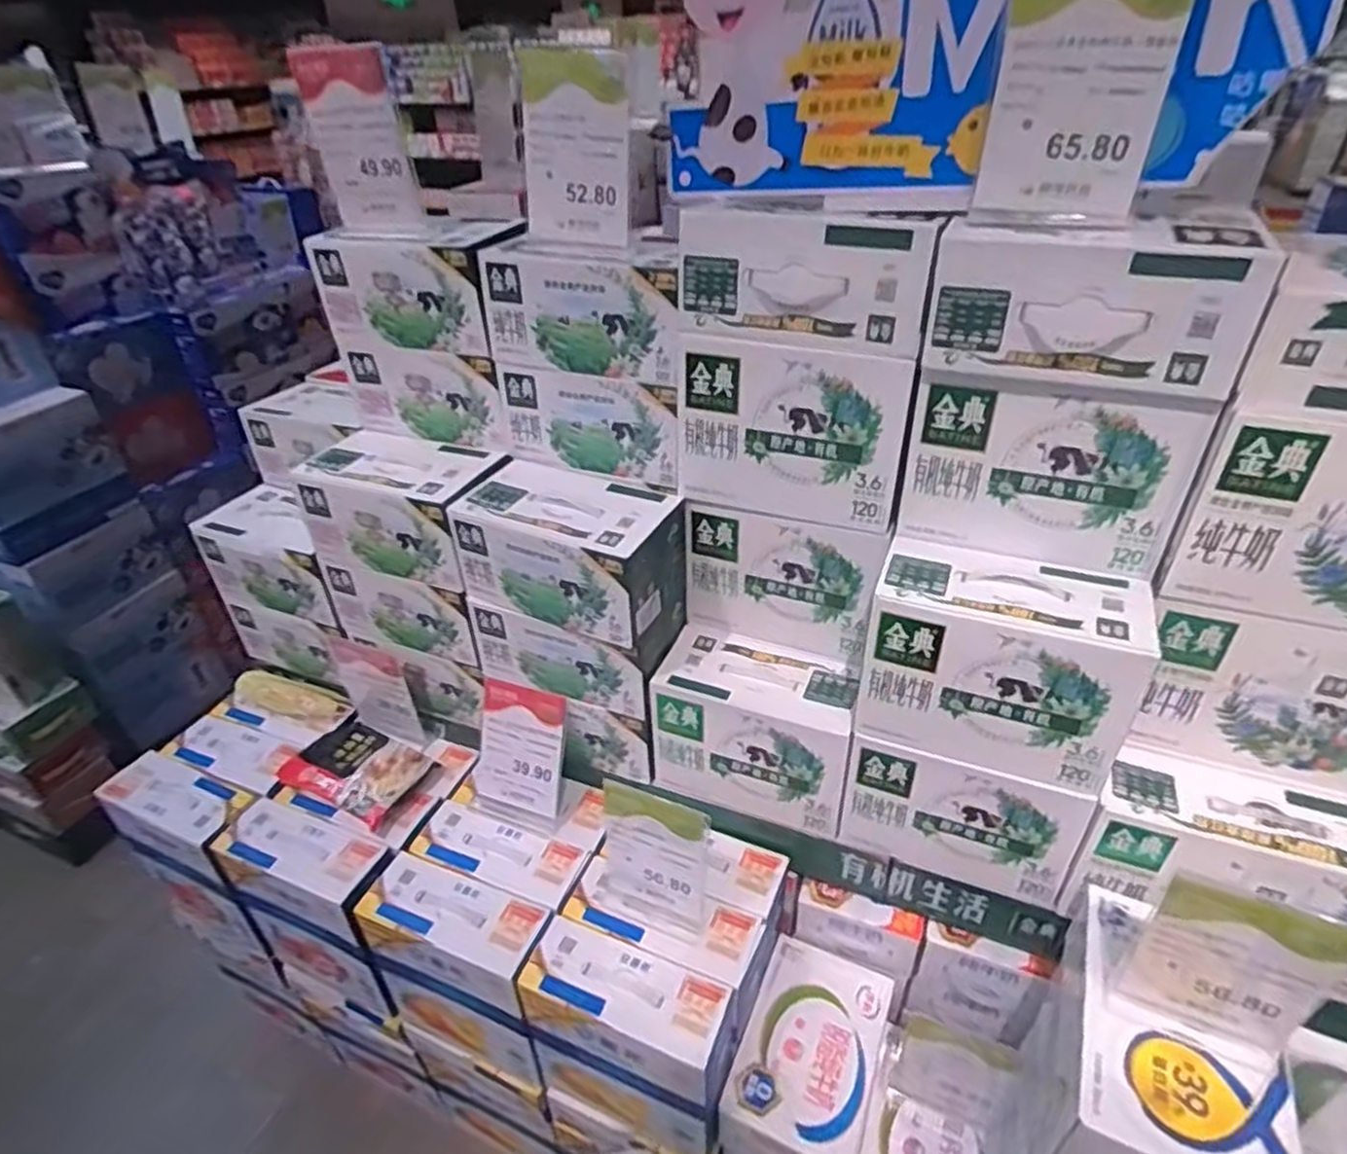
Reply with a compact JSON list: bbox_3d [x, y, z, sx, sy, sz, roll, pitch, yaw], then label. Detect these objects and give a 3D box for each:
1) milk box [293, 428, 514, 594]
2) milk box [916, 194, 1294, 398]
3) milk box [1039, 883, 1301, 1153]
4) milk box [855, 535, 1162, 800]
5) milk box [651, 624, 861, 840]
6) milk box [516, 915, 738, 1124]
[{"bbox_3d":[-0.457,-0.126,1.293,0.396,0.182,0.199,17,37,24],"label":"milk box"},{"bbox_3d":[0.436,-0.300,0.792,0.285,0.149,0.171,15,37,22],"label":"milk box"},{"bbox_3d":[0.544,0.577,0.856,0.199,0.241,0.269,16,37,22],"label":"milk box"},{"bbox_3d":[0.392,0.105,0.925,0.282,0.235,0.145,13,36,19],"label":"milk box"},{"bbox_3d":[0.129,0.237,1.168,0.295,0.232,0.140,14,36,20],"label":"milk box"},{"bbox_3d":[-0.066,0.633,1.079,0.287,0.182,0.119,12,36,18],"label":"milk box"}]

